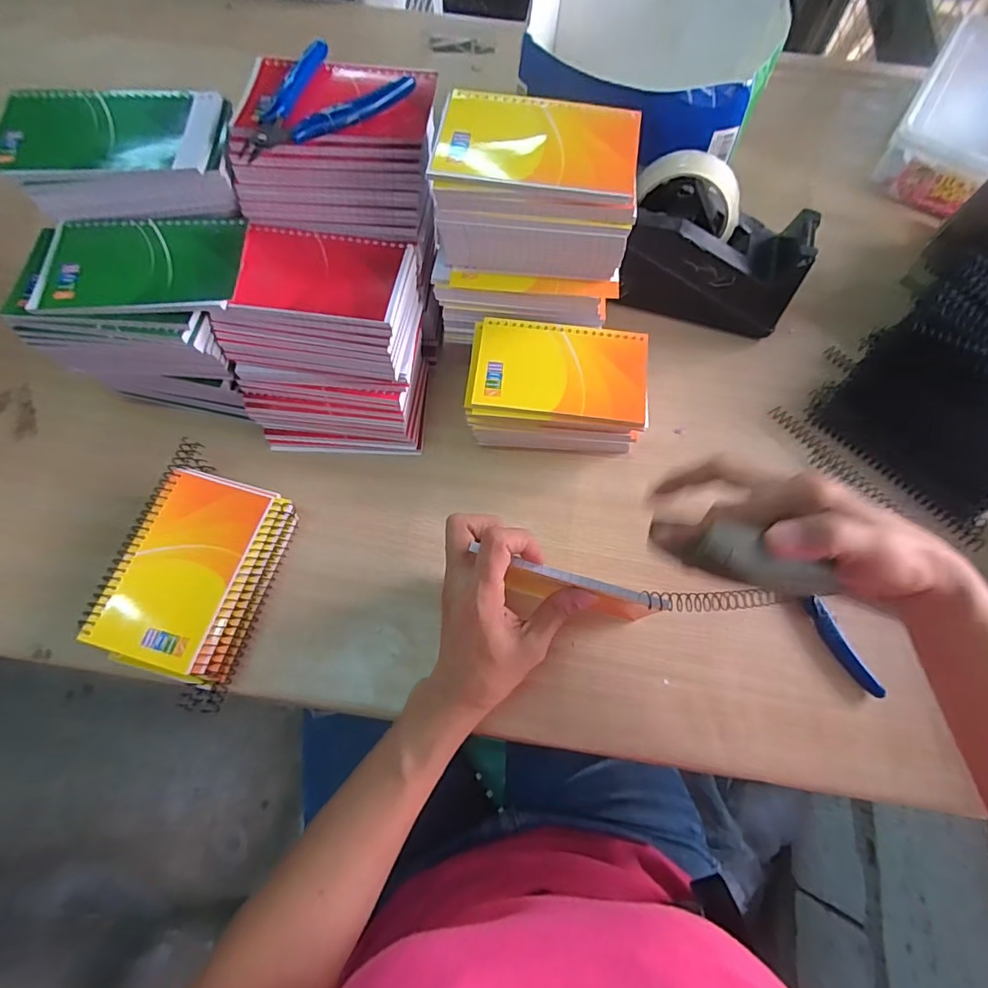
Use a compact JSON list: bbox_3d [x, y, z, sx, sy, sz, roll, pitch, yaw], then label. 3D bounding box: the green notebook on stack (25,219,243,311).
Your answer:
[{"bbox_3d":[-0.241,-0.159,0.350,0.131,0.006,0.076,-1,68,-1],"label":"green notebook on stack"}]

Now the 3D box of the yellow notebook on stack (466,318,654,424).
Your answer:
[{"bbox_3d":[0.052,-0.095,0.389,0.127,0.007,0.079,7,68,2],"label":"yellow notebook on stack"}]

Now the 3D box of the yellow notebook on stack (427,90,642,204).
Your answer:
[{"bbox_3d":[0.029,-0.229,0.334,0.129,0.011,0.081,7,68,2],"label":"yellow notebook on stack"}]

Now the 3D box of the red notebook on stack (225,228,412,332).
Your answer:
[{"bbox_3d":[-0.120,-0.155,0.357,0.111,0.009,0.079,7,64,-3],"label":"red notebook on stack"}]

